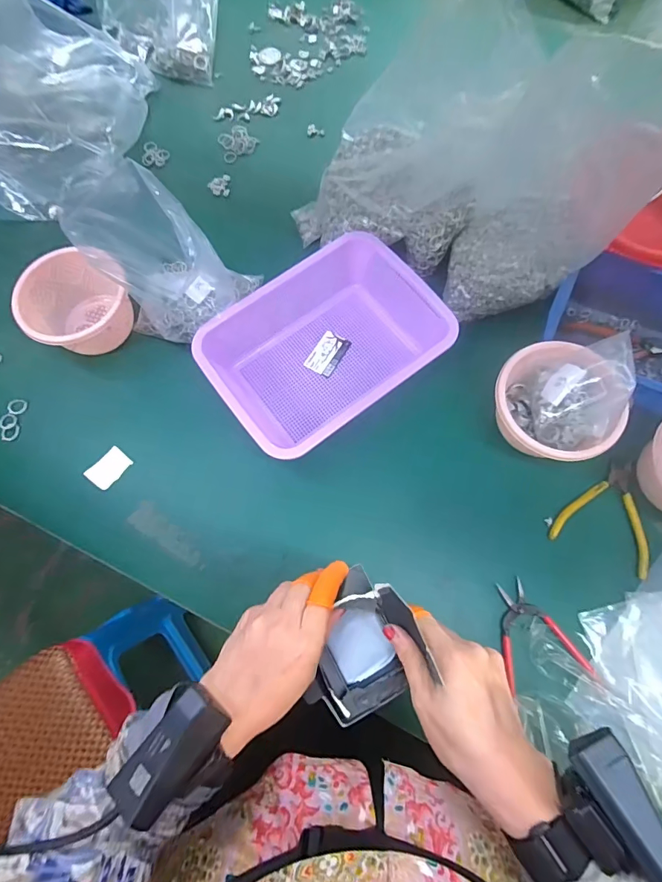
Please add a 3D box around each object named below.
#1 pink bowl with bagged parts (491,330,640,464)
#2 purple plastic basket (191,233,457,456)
[{"bbox_3d":[0.275,-0.047,0.538,0.139,0.112,0.143,-1,73,2],"label":"pink bowl with bagged parts"},{"bbox_3d":[-0.007,-0.131,0.594,0.306,0.079,0.227,-36,75,-9],"label":"purple plastic basket"}]

